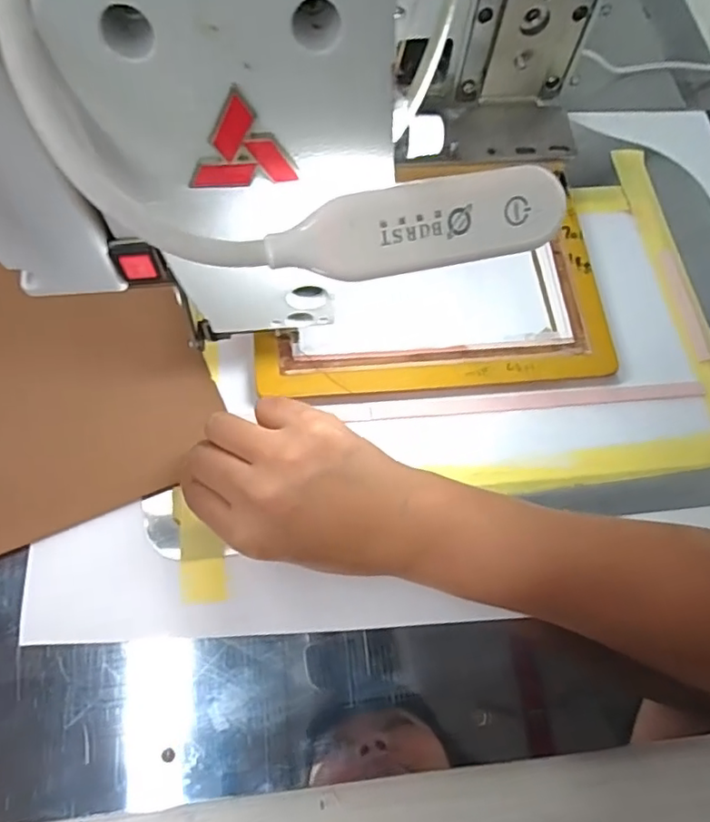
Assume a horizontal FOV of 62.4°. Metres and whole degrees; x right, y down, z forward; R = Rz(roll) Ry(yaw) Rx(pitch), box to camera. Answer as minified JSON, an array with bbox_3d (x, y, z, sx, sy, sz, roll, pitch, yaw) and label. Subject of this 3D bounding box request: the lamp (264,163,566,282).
[{"bbox_3d":[0.021,-0.064,0.207,0.105,0.018,0.029,-15,112,-10],"label":"lamp"}]

